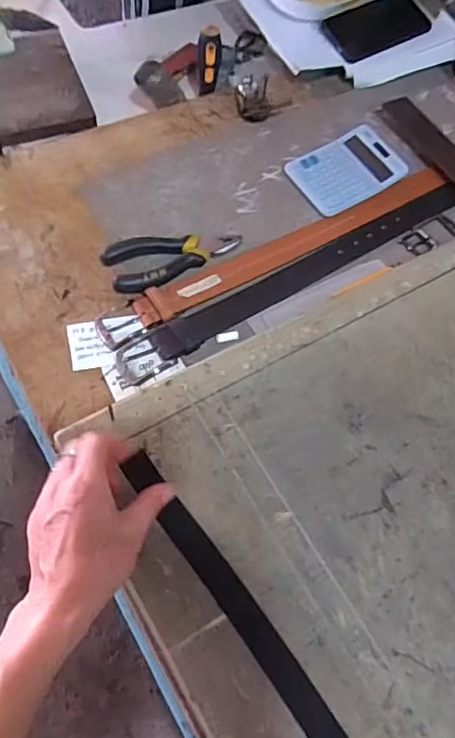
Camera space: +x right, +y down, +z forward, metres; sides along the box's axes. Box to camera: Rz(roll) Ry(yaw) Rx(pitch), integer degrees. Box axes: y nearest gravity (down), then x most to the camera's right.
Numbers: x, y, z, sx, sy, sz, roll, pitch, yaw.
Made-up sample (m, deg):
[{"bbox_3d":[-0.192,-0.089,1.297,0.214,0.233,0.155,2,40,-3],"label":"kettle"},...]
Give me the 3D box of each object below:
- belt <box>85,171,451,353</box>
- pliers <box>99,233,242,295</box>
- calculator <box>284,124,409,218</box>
[{"bbox_3d":[0.077,-0.147,0.639,0.490,0.013,0.044,-28,68,-19],"label":"belt"},{"bbox_3d":[-0.061,-0.133,0.612,0.154,0.017,0.069,-28,68,-20],"label":"pliers"},{"bbox_3d":[0.154,-0.256,0.701,0.141,0.024,0.099,-25,67,-19],"label":"calculator"}]

